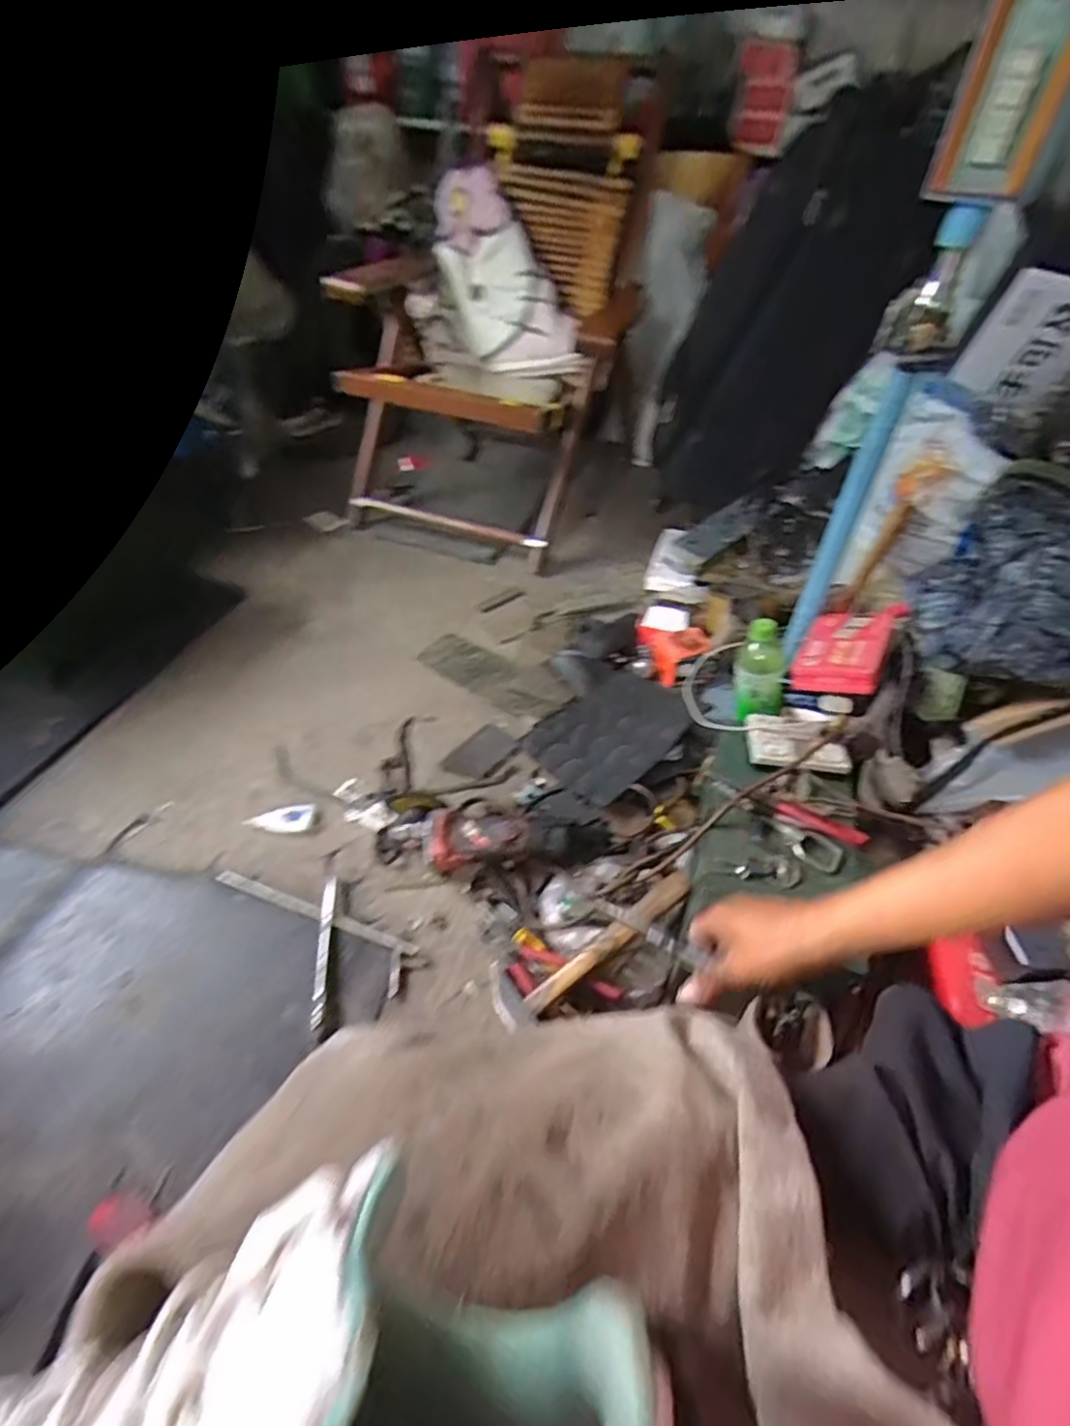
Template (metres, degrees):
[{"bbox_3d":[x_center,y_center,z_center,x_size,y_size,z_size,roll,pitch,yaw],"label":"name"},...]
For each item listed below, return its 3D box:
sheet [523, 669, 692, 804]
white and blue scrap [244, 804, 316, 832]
[{"bbox_3d":[0.132,0.019,0.993,0.178,0.027,0.283,35,51,28],"label":"sheet"},{"bbox_3d":[-0.352,0.154,0.873,0.088,0.026,0.033,-10,46,-16],"label":"white and blue scrap"}]

